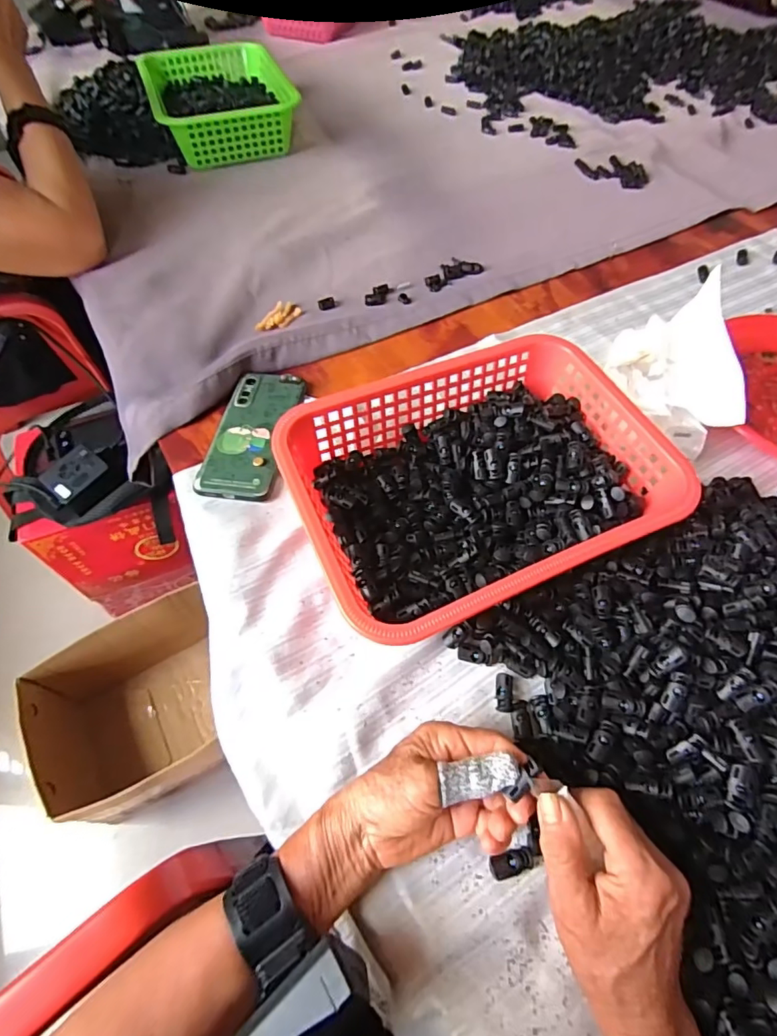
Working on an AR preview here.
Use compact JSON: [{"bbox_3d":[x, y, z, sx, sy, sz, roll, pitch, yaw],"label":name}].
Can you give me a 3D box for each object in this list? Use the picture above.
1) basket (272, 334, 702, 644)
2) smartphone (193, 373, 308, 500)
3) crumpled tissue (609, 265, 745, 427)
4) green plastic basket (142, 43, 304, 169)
[{"bbox_3d":[0.072,-0.032,0.436,0.292,0.079,0.217,-21,62,-13],"label":"basket"},{"bbox_3d":[-0.136,-0.088,0.510,0.073,0.011,0.157,8,60,4],"label":"smartphone"},{"bbox_3d":[0.276,-0.159,0.500,0.070,0.113,0.174,-6,60,-4],"label":"crumpled tissue"},{"bbox_3d":[-0.284,-0.701,0.850,0.219,0.069,0.272,-17,61,-11],"label":"green plastic basket"}]

